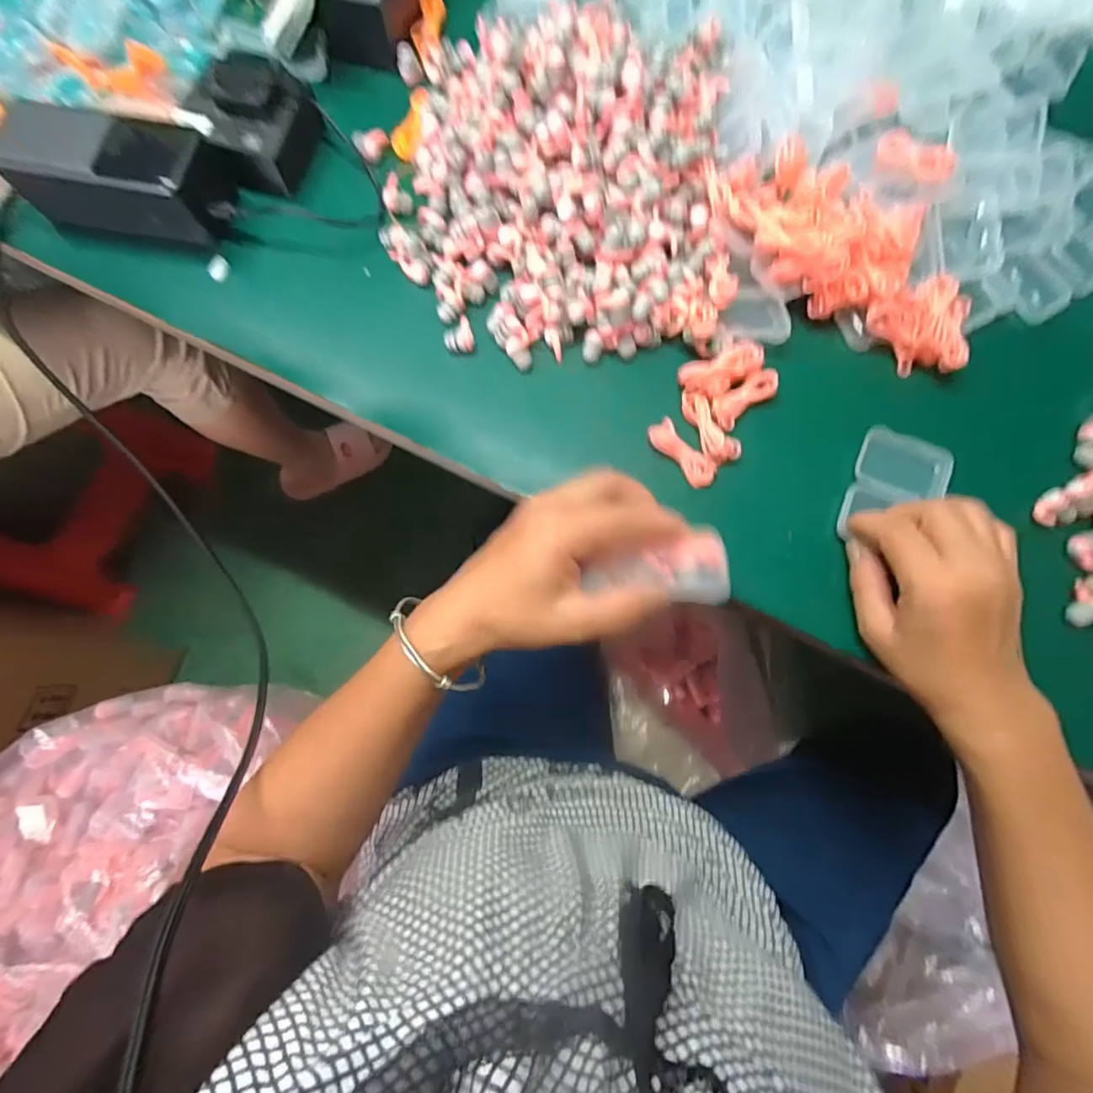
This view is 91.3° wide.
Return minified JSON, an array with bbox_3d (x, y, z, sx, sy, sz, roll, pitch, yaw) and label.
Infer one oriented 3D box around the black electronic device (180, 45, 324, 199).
[{"bbox_3d":[-0.208,-0.297,0.371,0.075,0.045,0.074,23,79,4],"label":"black electronic device"}]

